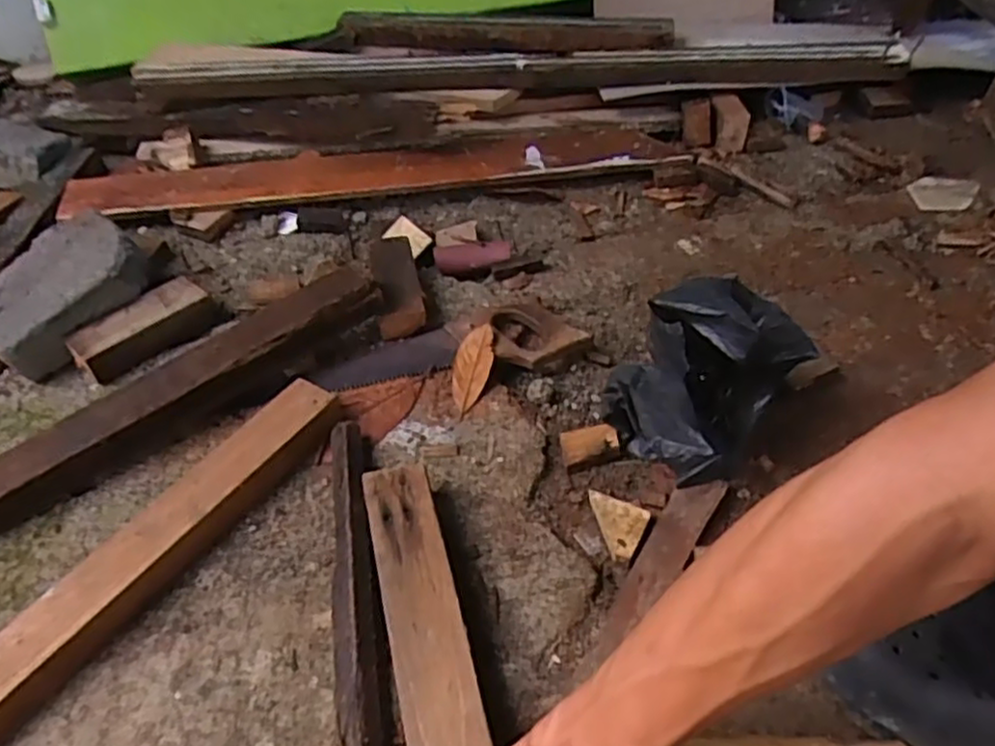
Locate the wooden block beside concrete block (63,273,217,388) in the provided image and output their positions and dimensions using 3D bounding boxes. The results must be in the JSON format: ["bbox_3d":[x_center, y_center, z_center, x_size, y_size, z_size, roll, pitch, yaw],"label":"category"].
[{"bbox_3d":[-0.421,-0.054,0.854,0.064,0.044,0.161,33,58,28],"label":"wooden block beside concrete block"}]

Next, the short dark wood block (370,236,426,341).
[{"bbox_3d":[-0.122,-0.106,0.873,0.056,0.054,0.140,-10,49,-5],"label":"short dark wood block"}]

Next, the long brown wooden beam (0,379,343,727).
[{"bbox_3d":[-0.352,0.202,0.608,0.072,0.042,0.565,28,56,25],"label":"long brown wooden beam"}]

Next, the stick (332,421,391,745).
[{"bbox_3d":[-0.117,0.206,0.593,0.036,0.037,0.393,-10,49,-5],"label":"stick"}]

